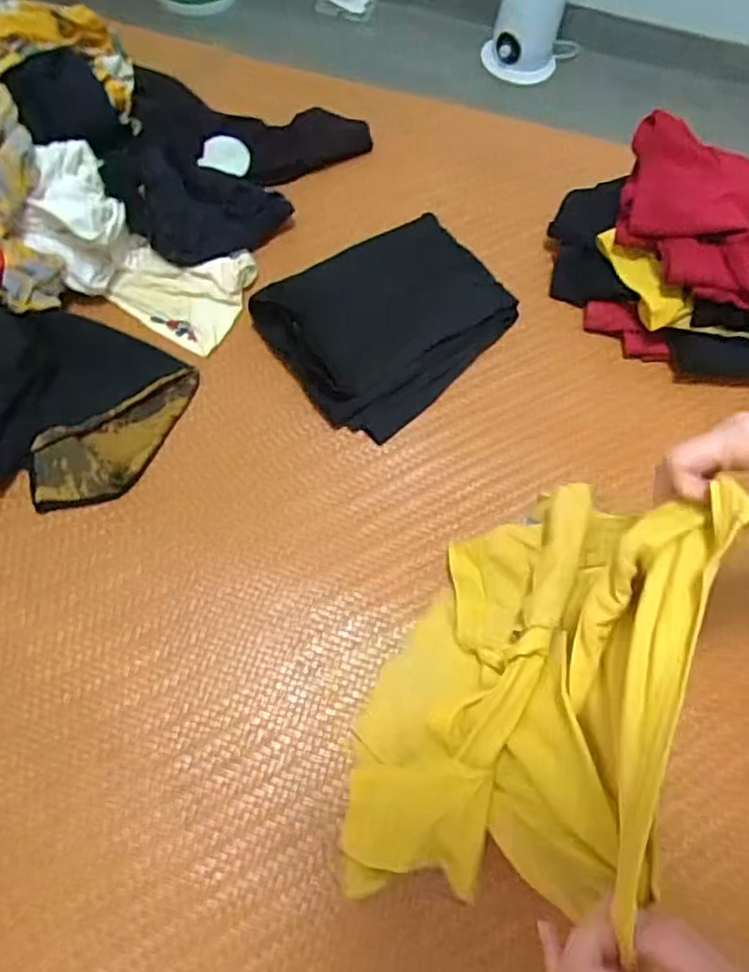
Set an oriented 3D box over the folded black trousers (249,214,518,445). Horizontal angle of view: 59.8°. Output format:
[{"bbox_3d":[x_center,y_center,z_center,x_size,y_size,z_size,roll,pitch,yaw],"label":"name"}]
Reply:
[{"bbox_3d":[0.017,-0.177,0.666,0.234,0.065,0.178,-39,73,-18],"label":"folded black trousers"}]

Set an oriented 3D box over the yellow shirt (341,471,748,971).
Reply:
[{"bbox_3d":[0.098,0.123,0.441,0.138,0.222,0.291,20,67,6],"label":"yellow shirt"}]

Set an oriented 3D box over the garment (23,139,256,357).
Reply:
[{"bbox_3d":[-0.242,-0.236,0.661,0.221,0.076,0.110,35,65,-23],"label":"garment"}]

